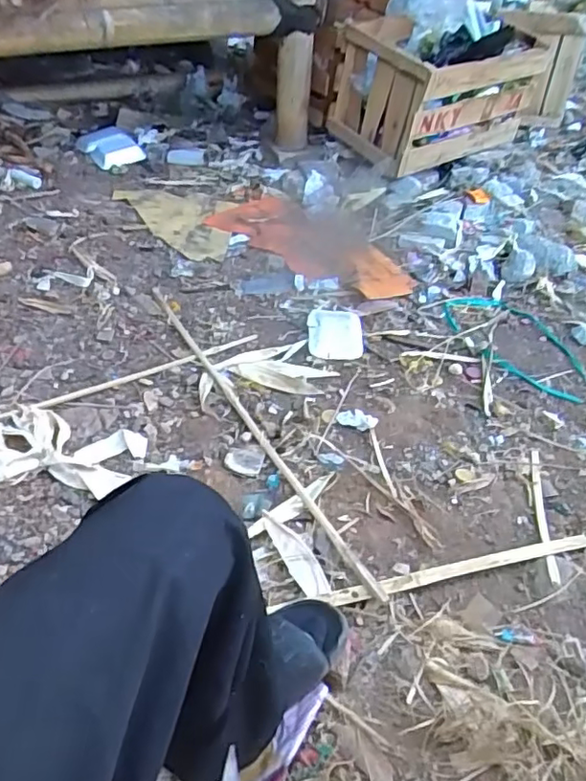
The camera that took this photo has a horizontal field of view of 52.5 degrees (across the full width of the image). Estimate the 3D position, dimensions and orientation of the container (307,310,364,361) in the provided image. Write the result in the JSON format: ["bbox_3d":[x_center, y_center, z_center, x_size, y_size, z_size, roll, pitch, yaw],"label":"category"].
[{"bbox_3d":[0.101,-0.140,1.416,0.131,0.025,0.176,2,45,-2],"label":"container"}]

